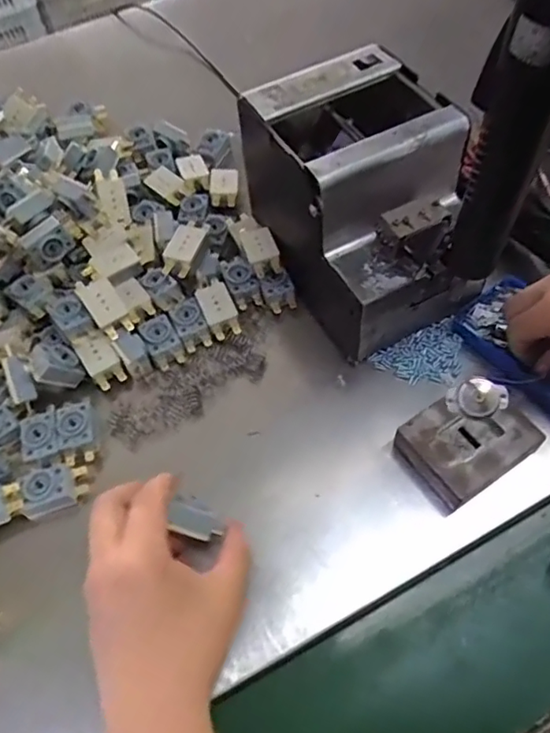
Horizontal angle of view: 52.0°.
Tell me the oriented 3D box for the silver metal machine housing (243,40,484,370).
[{"bbox_3d":[0.069,-0.130,0.438,0.125,0.129,0.171,-31,62,-13],"label":"silver metal machine housing"}]

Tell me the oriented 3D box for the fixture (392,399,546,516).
[{"bbox_3d":[0.132,0.056,0.400,0.083,0.035,0.062,-32,62,-14],"label":"fixture"}]

